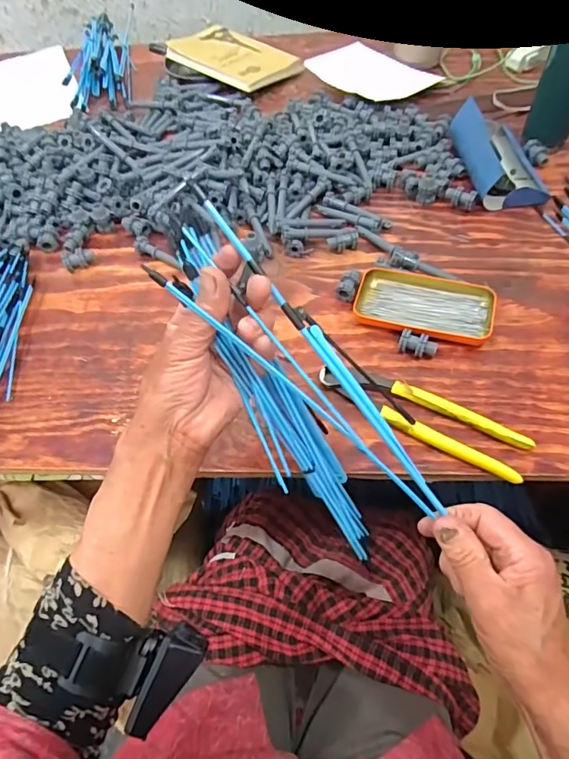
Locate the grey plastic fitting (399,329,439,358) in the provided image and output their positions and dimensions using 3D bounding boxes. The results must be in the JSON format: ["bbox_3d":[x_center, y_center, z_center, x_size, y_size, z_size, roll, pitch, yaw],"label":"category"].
[{"bbox_3d":[0.138,-0.034,0.505,0.038,0.024,0.023,9,58,11],"label":"grey plastic fitting"}]

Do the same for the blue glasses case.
[{"bbox_3d":[0.289,-0.304,0.652,0.093,0.057,0.167,-6,56,1],"label":"blue glasses case"}]

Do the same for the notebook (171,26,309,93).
[{"bbox_3d":[-0.091,-0.571,0.864,0.223,0.019,0.140,36,63,23],"label":"notebook"}]

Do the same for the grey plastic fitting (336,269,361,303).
[{"bbox_3d":[0.074,-0.106,0.558,0.022,0.022,0.033,15,59,15],"label":"grey plastic fitting"}]

